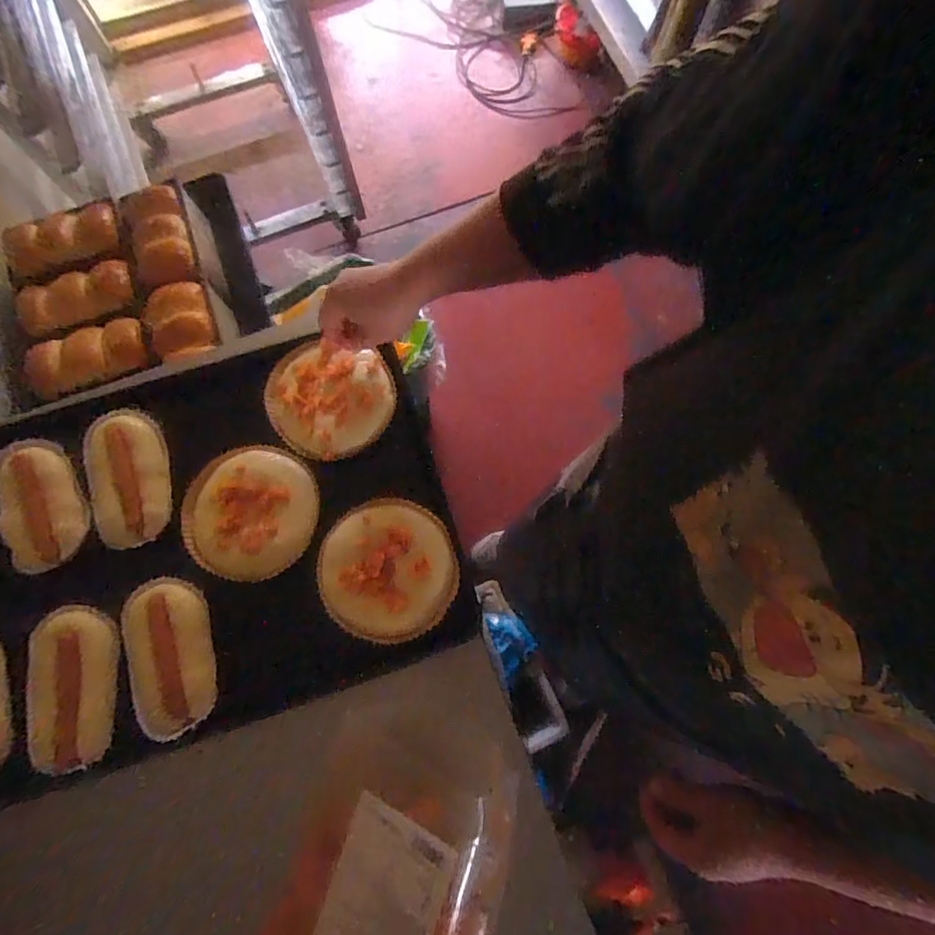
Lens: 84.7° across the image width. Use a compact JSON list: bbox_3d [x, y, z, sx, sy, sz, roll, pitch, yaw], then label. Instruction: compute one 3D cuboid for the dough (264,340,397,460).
[{"bbox_3d":[-0.167,-0.079,0.609,0.151,0.020,0.134,10,73,3],"label":"dough"}]

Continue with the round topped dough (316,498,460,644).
[{"bbox_3d":[-0.088,0.110,0.560,0.150,0.017,0.148,0,75,0],"label":"round topped dough"}]

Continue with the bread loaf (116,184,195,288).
[{"bbox_3d":[-0.552,-0.406,0.925,0.106,0.067,0.187,-19,76,-5],"label":"bread loaf"}]

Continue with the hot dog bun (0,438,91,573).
[{"bbox_3d":[-0.479,0.037,0.576,0.077,0.030,0.161,-28,77,-8],"label":"hot dog bun"}]

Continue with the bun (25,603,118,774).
[{"bbox_3d":[-0.407,0.223,0.527,0.067,0.033,0.155,-13,76,-4],"label":"bun"}]

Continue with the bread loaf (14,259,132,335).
[{"bbox_3d":[-0.674,-0.295,0.885,0.185,0.043,0.080,-19,76,-5],"label":"bread loaf"}]

